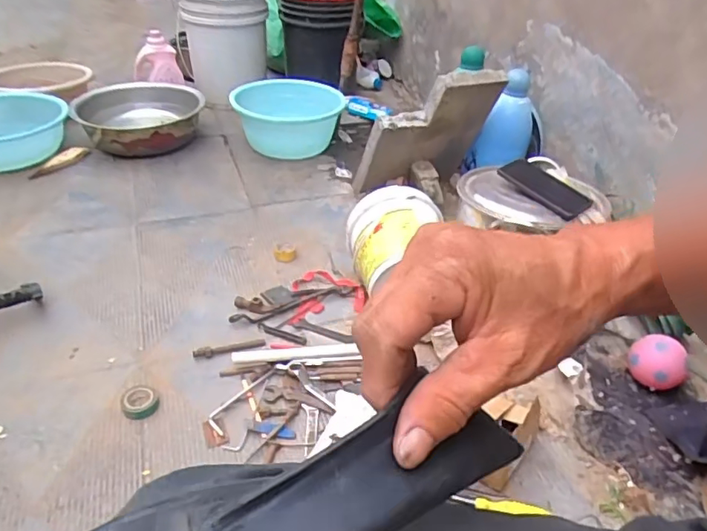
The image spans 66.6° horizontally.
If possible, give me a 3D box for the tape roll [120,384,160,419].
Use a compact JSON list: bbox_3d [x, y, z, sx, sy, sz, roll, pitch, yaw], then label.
[{"bbox_3d":[-0.347,0.219,0.873,0.057,0.019,0.061,2,36,-2],"label":"tape roll"}]

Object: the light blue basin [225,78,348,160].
[{"bbox_3d":[-0.203,-0.453,1.700,0.347,0.181,0.296,-6,38,-15],"label":"light blue basin"}]

